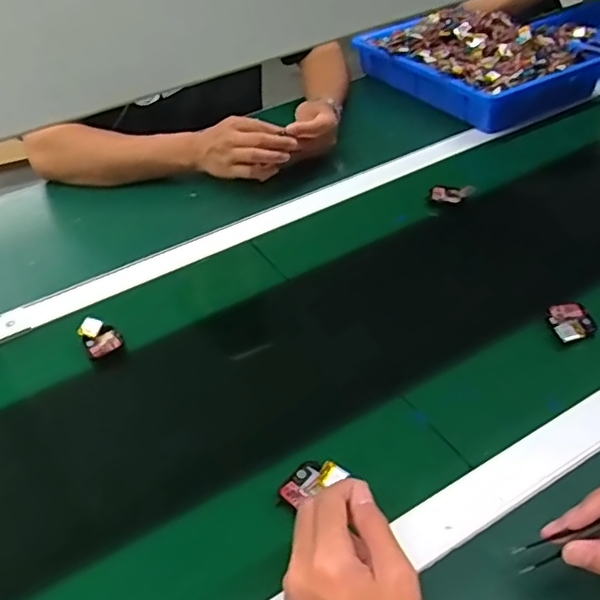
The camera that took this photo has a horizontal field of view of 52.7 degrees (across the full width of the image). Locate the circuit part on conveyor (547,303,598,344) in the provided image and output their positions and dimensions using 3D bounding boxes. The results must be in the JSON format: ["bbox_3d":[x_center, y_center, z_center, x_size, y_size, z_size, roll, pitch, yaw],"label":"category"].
[{"bbox_3d":[0.266,0.021,0.591,0.039,0.013,0.045,-2,41,6],"label":"circuit part on conveyor"}]

